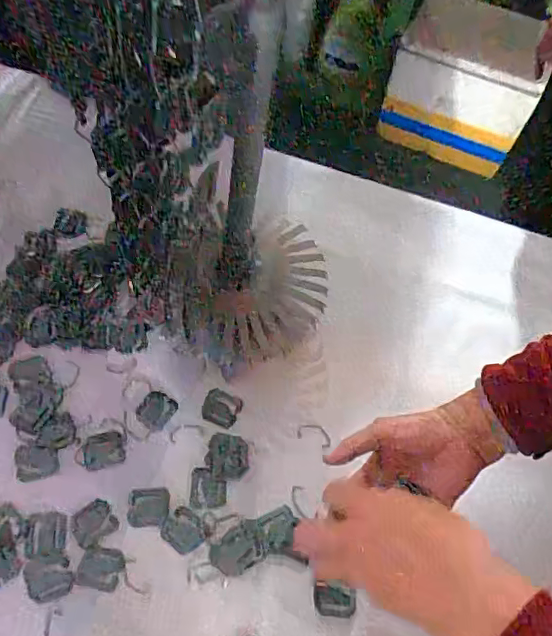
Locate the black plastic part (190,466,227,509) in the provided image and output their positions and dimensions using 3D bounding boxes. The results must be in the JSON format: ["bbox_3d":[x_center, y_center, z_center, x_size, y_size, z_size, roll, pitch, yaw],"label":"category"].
[{"bbox_3d":[-0.066,0.166,0.554,0.035,0.004,0.039,1,62,-4],"label":"black plastic part"}]

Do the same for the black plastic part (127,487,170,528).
[{"bbox_3d":[-0.122,0.180,0.542,0.038,0.004,0.035,-1,62,-5],"label":"black plastic part"}]

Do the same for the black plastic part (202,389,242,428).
[{"bbox_3d":[-0.058,0.094,0.596,0.039,0.005,0.034,24,63,8],"label":"black plastic part"}]

